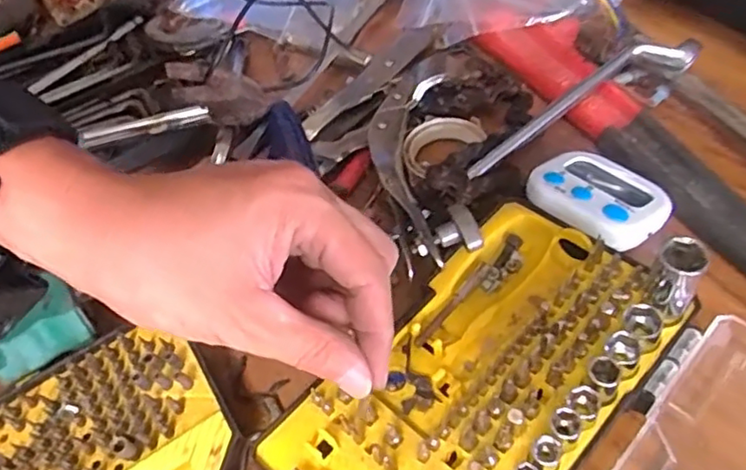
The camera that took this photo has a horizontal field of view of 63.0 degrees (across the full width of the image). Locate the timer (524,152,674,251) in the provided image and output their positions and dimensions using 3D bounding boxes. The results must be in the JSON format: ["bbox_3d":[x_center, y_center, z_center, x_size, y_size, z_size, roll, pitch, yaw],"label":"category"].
[{"bbox_3d":[0.121,-0.022,0.327,0.059,0.017,0.067,-34,57,-20],"label":"timer"}]

